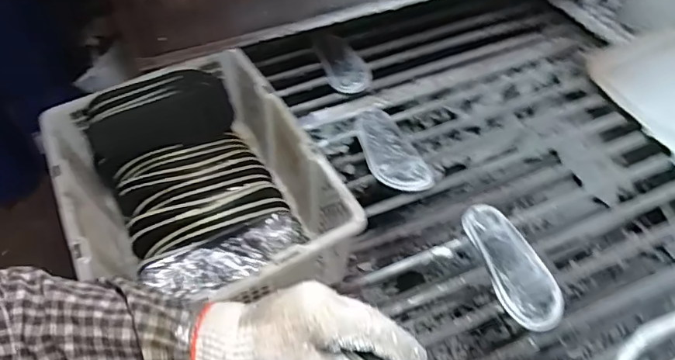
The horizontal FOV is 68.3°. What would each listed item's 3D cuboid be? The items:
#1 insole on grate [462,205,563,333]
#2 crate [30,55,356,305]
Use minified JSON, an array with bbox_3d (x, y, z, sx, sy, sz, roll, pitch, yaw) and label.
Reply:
[{"bbox_3d":[0.288,0.135,0.813,0.094,0.023,0.232,-11,50,-6],"label":"insole on grate"},{"bbox_3d":[-0.223,0.021,0.796,0.355,0.159,0.467,-24,52,-16],"label":"crate"}]

